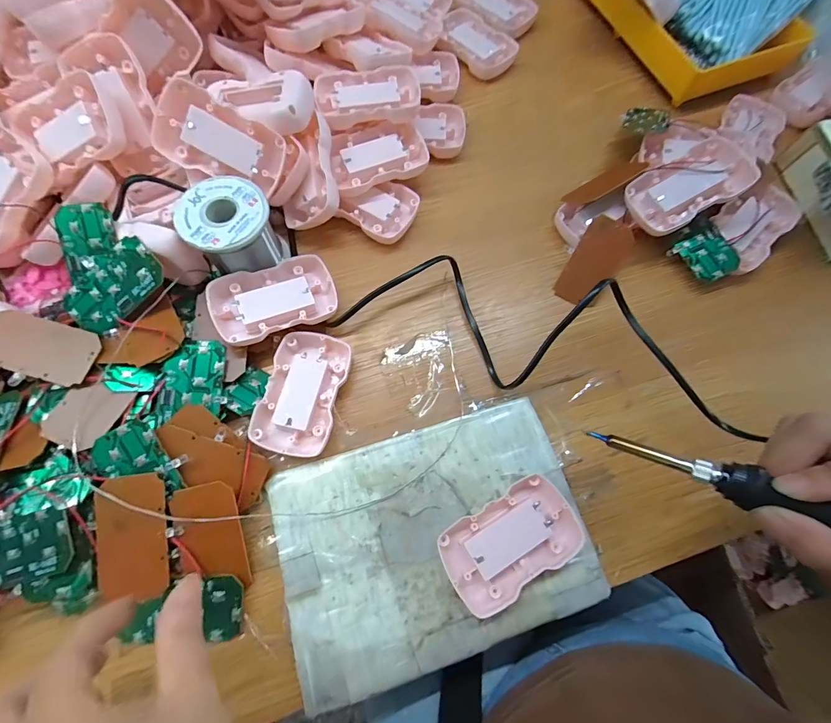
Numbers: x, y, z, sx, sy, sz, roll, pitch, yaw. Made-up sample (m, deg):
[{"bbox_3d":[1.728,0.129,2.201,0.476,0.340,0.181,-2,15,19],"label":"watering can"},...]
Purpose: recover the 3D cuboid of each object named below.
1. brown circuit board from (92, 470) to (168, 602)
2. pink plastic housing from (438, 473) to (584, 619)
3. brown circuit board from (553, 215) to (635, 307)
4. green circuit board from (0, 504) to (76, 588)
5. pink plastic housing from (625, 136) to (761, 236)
[{"bbox_3d":[-0.173,0.107,0.234,0.039,0.007,0.073,-3,88,-7],"label":"brown circuit board"},{"bbox_3d":[0.062,0.117,0.252,0.087,0.018,0.052,-28,75,-11],"label":"pink plastic housing"},{"bbox_3d":[0.151,-0.081,0.322,0.040,0.010,0.073,29,95,-5],"label":"brown circuit board"},{"bbox_3d":[-0.237,0.112,0.227,0.072,0.004,0.038,-16,85,3],"label":"green circuit board"},{"bbox_3d":[0.227,-0.147,0.318,0.092,0.017,0.054,-29,74,12],"label":"pink plastic housing"}]

